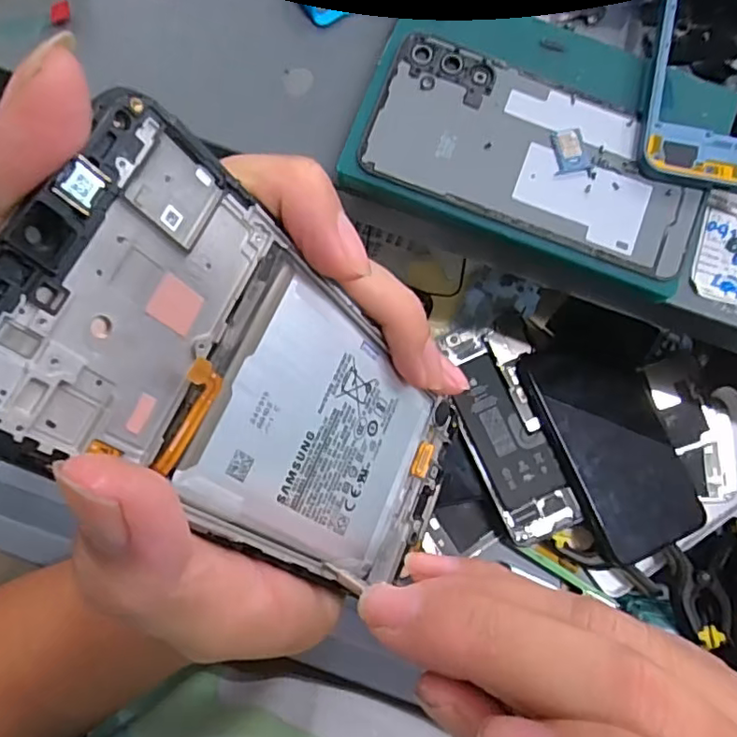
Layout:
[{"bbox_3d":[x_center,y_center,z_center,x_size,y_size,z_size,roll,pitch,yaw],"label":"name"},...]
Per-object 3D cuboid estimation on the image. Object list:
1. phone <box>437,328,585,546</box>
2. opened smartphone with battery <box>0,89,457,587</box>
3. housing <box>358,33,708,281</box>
[{"bbox_3d":[0.098,0.045,0.409,0.062,0.006,0.150,-16,83,-4],"label":"phone"},{"bbox_3d":[-0.020,0.012,0.153,0.005,0.152,0.070,6,64,40],"label":"opened smartphone with battery"},{"bbox_3d":[0.079,-0.098,0.269,0.155,0.005,0.072,22,82,1],"label":"housing"}]

